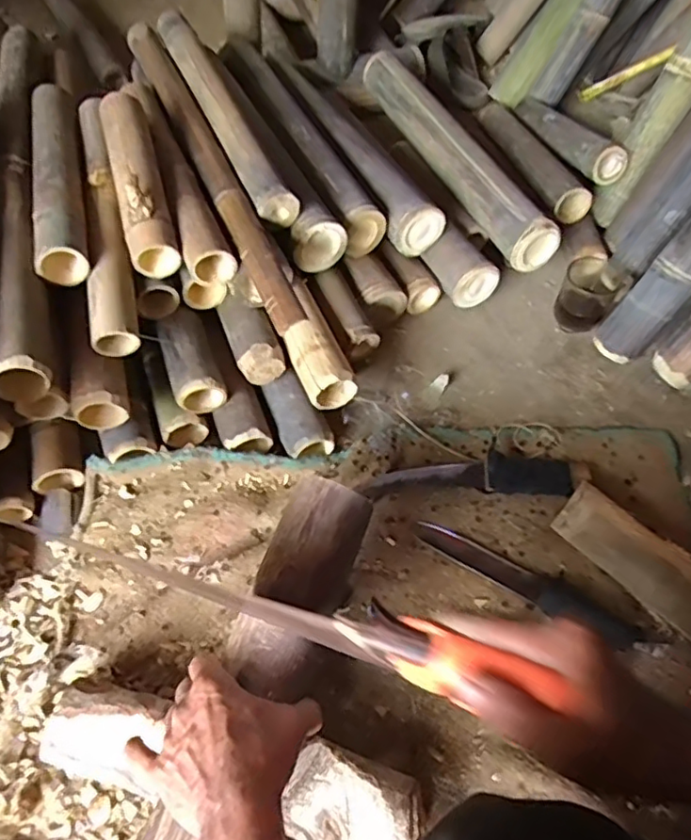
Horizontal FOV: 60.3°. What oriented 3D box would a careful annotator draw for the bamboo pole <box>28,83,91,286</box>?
[{"bbox_3d":[-0.348,-0.298,0.724,0.057,0.053,0.332,-11,57,-11],"label":"bamboo pole"}]

